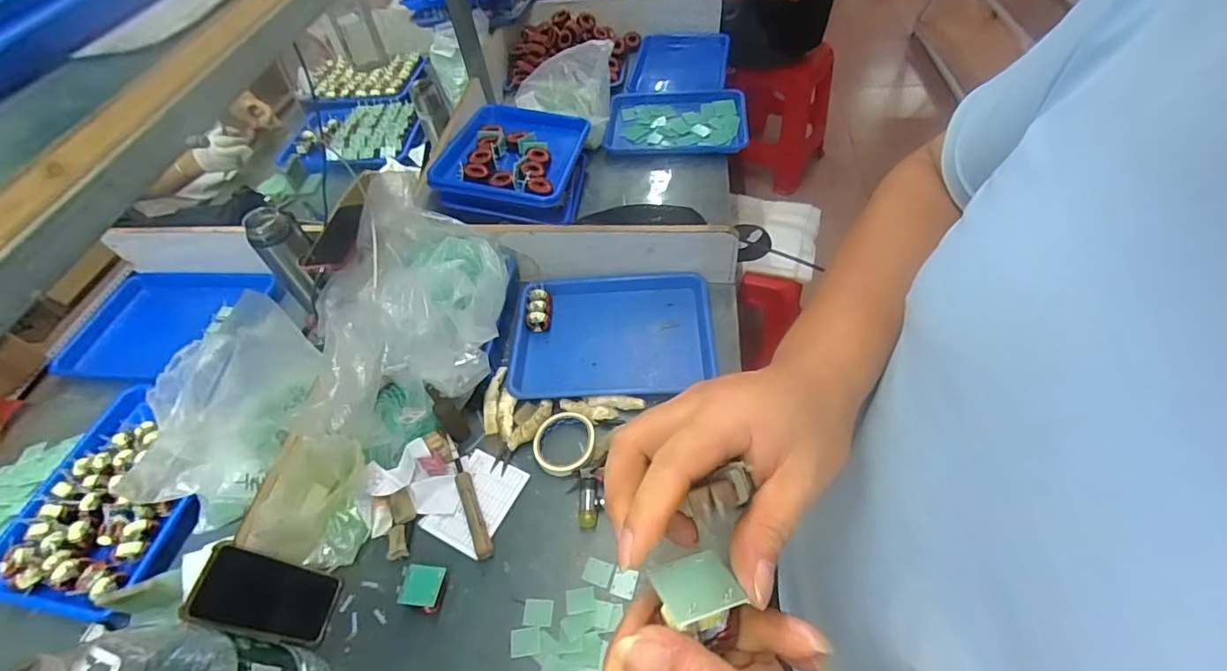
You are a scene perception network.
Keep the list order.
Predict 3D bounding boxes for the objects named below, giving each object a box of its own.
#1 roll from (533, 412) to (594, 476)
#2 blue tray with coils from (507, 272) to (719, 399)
[{"bbox_3d":[-0.071,0.158,0.776,0.088,0.022,0.098,14,56,15],"label":"roll"},{"bbox_3d":[0.000,-0.004,0.886,0.335,0.036,0.248,-3,53,3],"label":"blue tray with coils"}]

